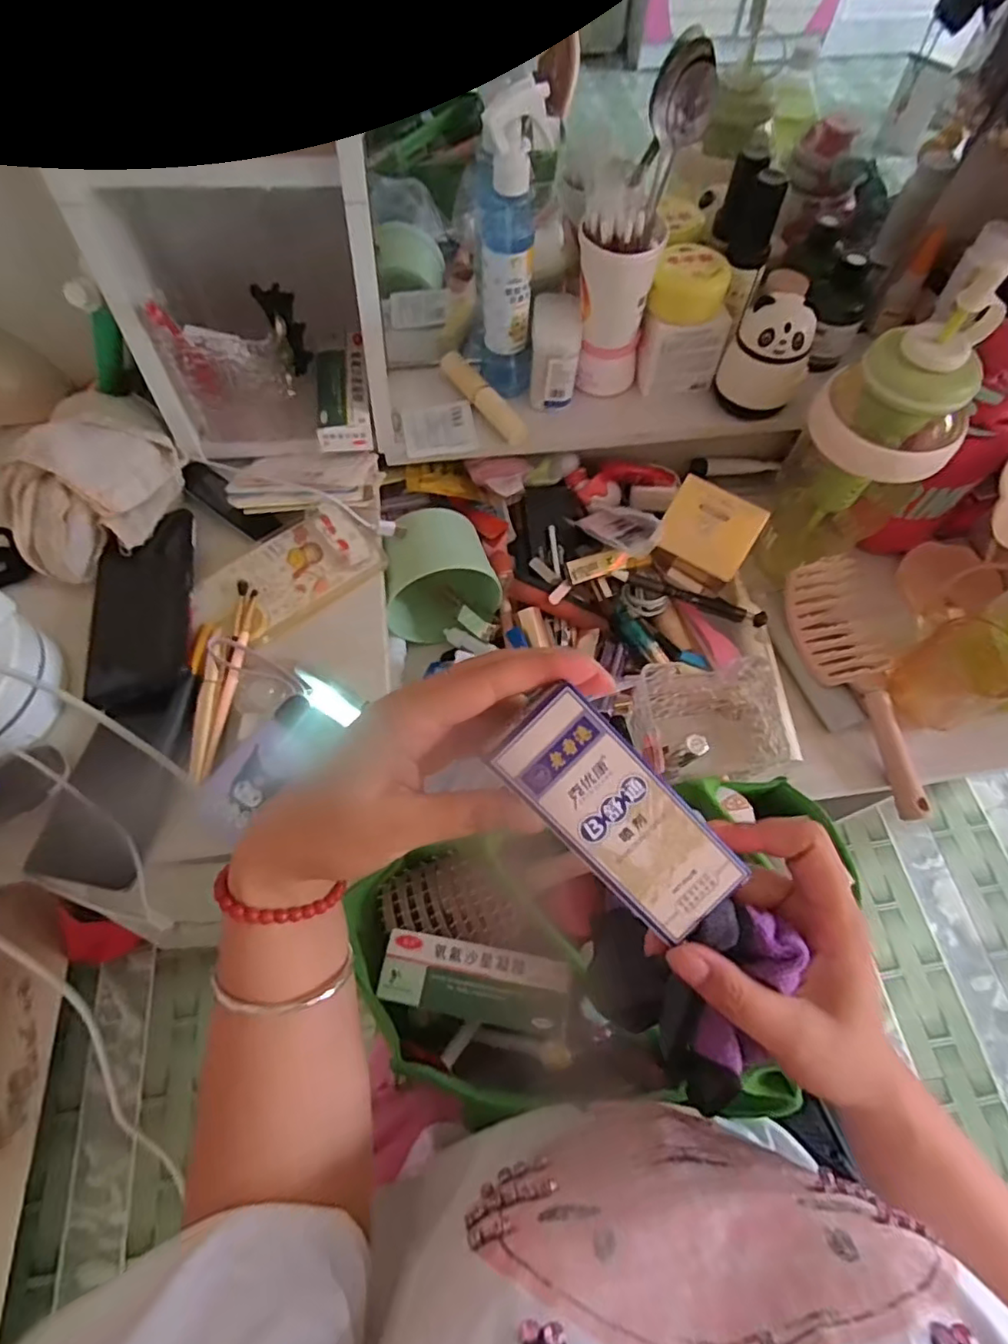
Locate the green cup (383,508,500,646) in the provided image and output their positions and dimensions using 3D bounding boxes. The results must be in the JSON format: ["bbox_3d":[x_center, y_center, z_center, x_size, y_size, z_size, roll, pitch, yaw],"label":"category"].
[{"bbox_3d":[-0.063,-0.086,0.556,0.100,0.095,0.083,-21,65,-11],"label":"green cup"}]

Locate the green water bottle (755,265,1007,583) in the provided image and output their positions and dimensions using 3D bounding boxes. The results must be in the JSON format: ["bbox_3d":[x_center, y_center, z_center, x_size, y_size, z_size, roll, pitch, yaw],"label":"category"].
[{"bbox_3d":[0.295,-0.173,0.504,0.106,0.260,0.105,40,69,18],"label":"green water bottle"}]

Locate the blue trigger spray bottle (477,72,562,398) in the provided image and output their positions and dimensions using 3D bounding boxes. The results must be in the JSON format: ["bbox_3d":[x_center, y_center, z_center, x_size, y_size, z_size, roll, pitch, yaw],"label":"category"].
[{"bbox_3d":[0.003,-0.342,0.503,0.061,0.212,0.053,3,63,1],"label":"blue trigger spray bottle"}]

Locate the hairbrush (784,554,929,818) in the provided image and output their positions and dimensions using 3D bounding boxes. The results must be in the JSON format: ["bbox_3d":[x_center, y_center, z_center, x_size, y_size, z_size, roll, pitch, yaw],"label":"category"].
[{"bbox_3d":[0.323,0.008,0.532,0.073,0.040,0.233,-11,63,-6],"label":"hairbrush"}]

